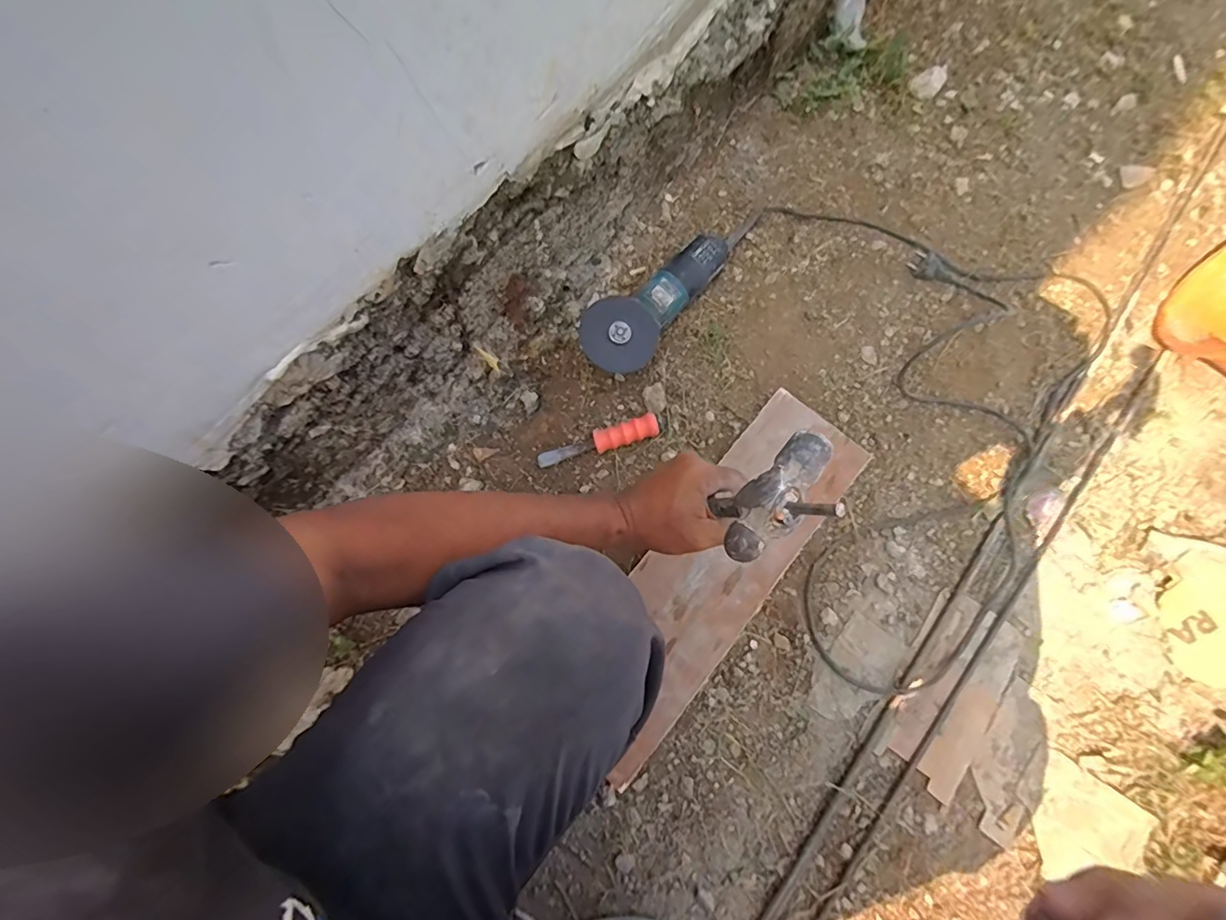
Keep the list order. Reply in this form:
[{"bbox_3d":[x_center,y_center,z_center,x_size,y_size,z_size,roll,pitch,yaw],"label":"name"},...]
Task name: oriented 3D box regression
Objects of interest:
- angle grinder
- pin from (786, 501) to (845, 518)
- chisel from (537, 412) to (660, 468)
[{"bbox_3d":[0.071,-0.221,0.737,0.087,0.104,0.269,43,80,12],"label":"angle grinder"},{"bbox_3d":[0.133,0.032,0.338,0.006,0.048,0.008,30,76,-19],"label":"pin"},{"bbox_3d":[-0.022,-0.024,0.728,0.172,0.042,0.029,-16,76,-4],"label":"chisel"}]

